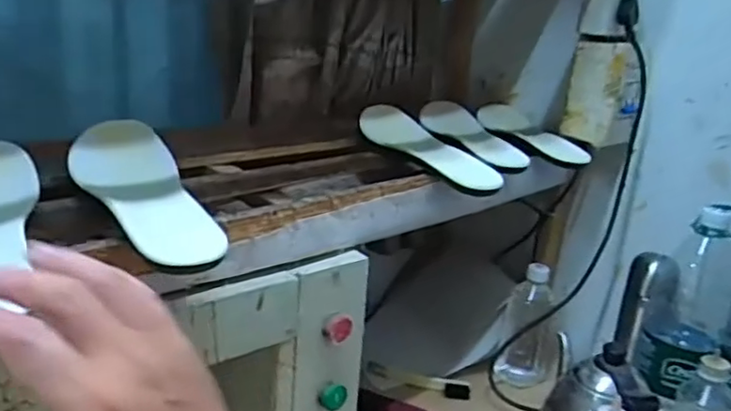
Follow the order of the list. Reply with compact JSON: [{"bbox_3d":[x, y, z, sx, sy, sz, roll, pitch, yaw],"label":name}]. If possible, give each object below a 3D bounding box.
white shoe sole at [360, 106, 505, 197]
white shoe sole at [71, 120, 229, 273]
[{"bbox_3d":[0.062,-0.074,0.784,0.082,0.037,0.268,-1,21,-24],"label":"white shoe sole"},{"bbox_3d":[-0.192,-0.017,0.536,0.086,0.042,0.246,-4,22,-30],"label":"white shoe sole"}]

